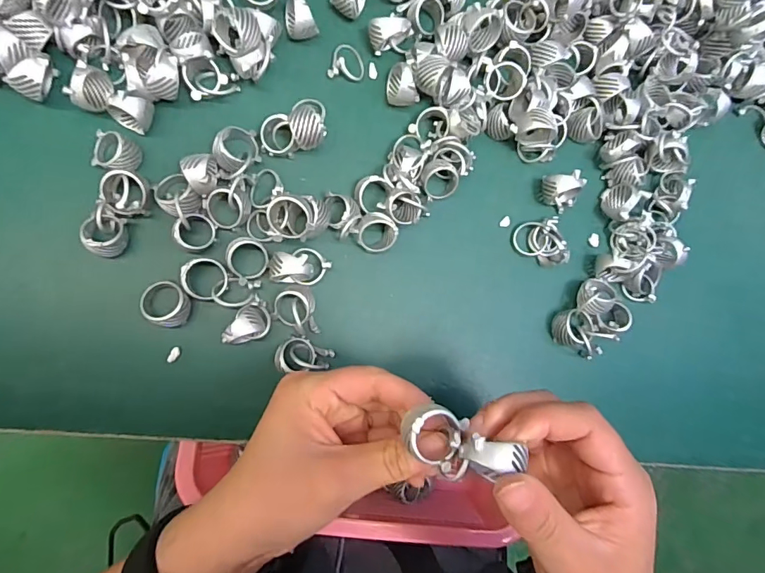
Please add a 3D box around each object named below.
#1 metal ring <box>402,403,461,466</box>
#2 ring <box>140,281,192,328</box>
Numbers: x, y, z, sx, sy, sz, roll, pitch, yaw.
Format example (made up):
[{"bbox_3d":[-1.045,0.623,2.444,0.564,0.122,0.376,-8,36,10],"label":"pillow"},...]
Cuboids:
[{"bbox_3d":[0.019,0.056,0.177,0.022,0.008,0.020,1,86,-9],"label":"metal ring"},{"bbox_3d":[-0.122,0.010,0.258,0.024,0.018,0.025,1,86,-9],"label":"ring"}]

